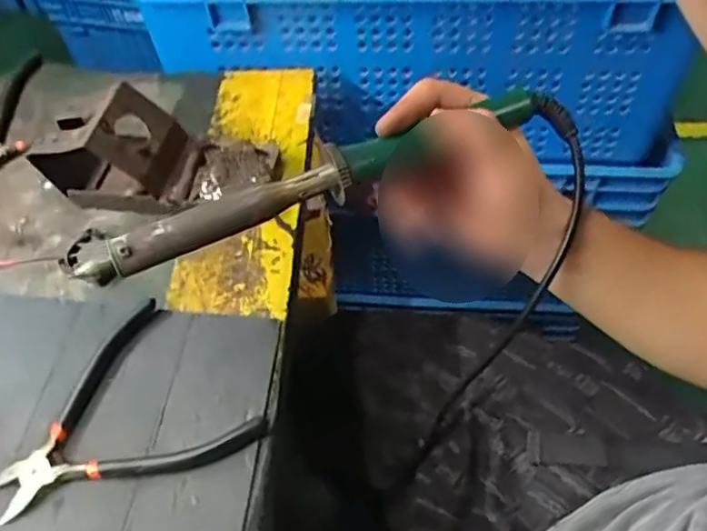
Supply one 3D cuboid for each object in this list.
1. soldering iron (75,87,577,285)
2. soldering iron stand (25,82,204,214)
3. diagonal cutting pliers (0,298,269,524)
[{"bbox_3d":[-0.005,-0.048,0.335,0.277,0.021,0.028,-22,56,-14],"label":"soldering iron"},{"bbox_3d":[-0.185,-0.089,0.485,0.110,0.077,0.065,6,52,6],"label":"soldering iron stand"},{"bbox_3d":[-0.143,0.102,0.376,0.126,0.014,0.136,36,62,27],"label":"diagonal cutting pliers"}]

